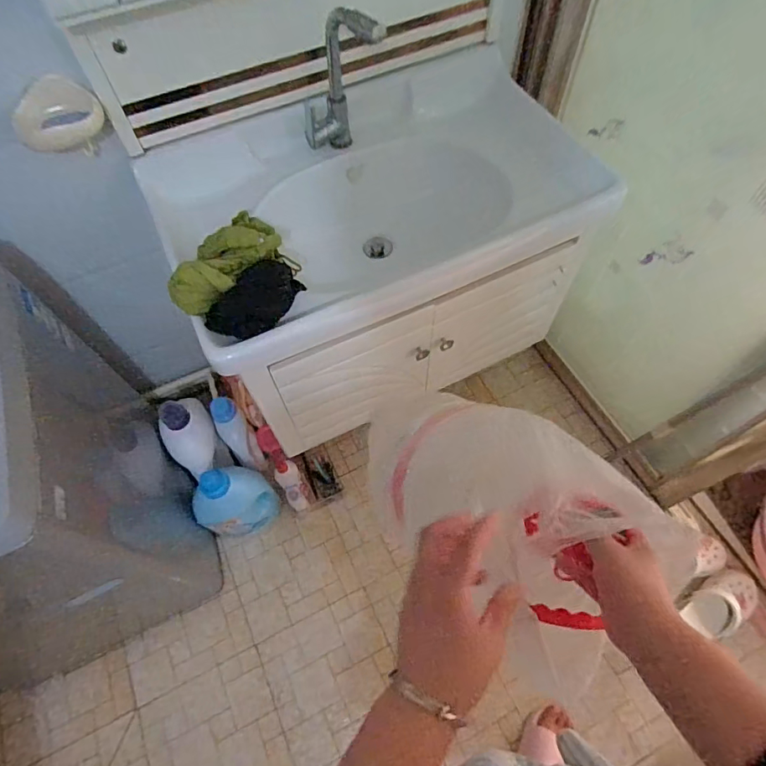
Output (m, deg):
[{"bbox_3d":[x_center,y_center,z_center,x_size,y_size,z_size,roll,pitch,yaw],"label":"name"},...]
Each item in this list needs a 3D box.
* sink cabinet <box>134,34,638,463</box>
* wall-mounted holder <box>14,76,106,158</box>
[{"bbox_3d":[-0.010,-0.287,1.086,0.778,0.496,0.472,-24,62,-11],"label":"sink cabinet"},{"bbox_3d":[-0.502,-0.407,0.759,0.126,0.102,0.035,-38,66,-18],"label":"wall-mounted holder"}]

